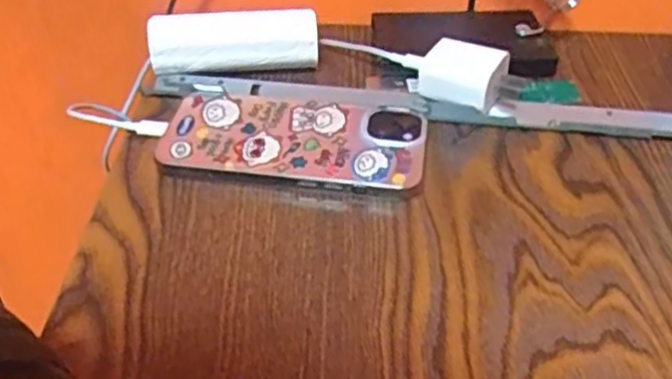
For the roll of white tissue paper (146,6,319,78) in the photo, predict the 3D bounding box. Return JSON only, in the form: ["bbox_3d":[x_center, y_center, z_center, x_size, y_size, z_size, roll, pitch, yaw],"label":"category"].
[{"bbox_3d":[-0.064,-0.093,0.454,0.103,0.037,0.026,-5,42,-7],"label":"roll of white tissue paper"}]

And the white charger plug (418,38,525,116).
[{"bbox_3d":[0.080,-0.063,0.424,0.056,0.033,0.042,15,44,15],"label":"white charger plug"}]

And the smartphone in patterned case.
[{"bbox_3d":[-0.023,-0.026,0.392,0.141,0.014,0.062,3,42,2],"label":"smartphone in patterned case"}]

